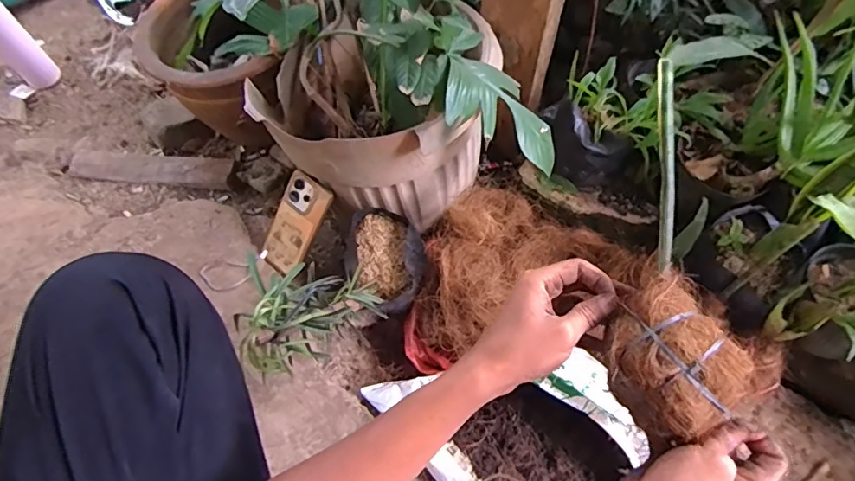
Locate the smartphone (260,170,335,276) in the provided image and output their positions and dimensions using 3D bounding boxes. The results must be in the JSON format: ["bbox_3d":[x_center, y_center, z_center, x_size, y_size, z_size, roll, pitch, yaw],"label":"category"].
[{"bbox_3d":[-0.208,-0.024,0.807,0.074,0.161,0.010,35,20,9],"label":"smartphone"}]

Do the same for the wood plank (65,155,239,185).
[{"bbox_3d":[-0.531,-0.143,0.993,0.328,0.023,0.066,4,66,7],"label":"wood plank"}]

